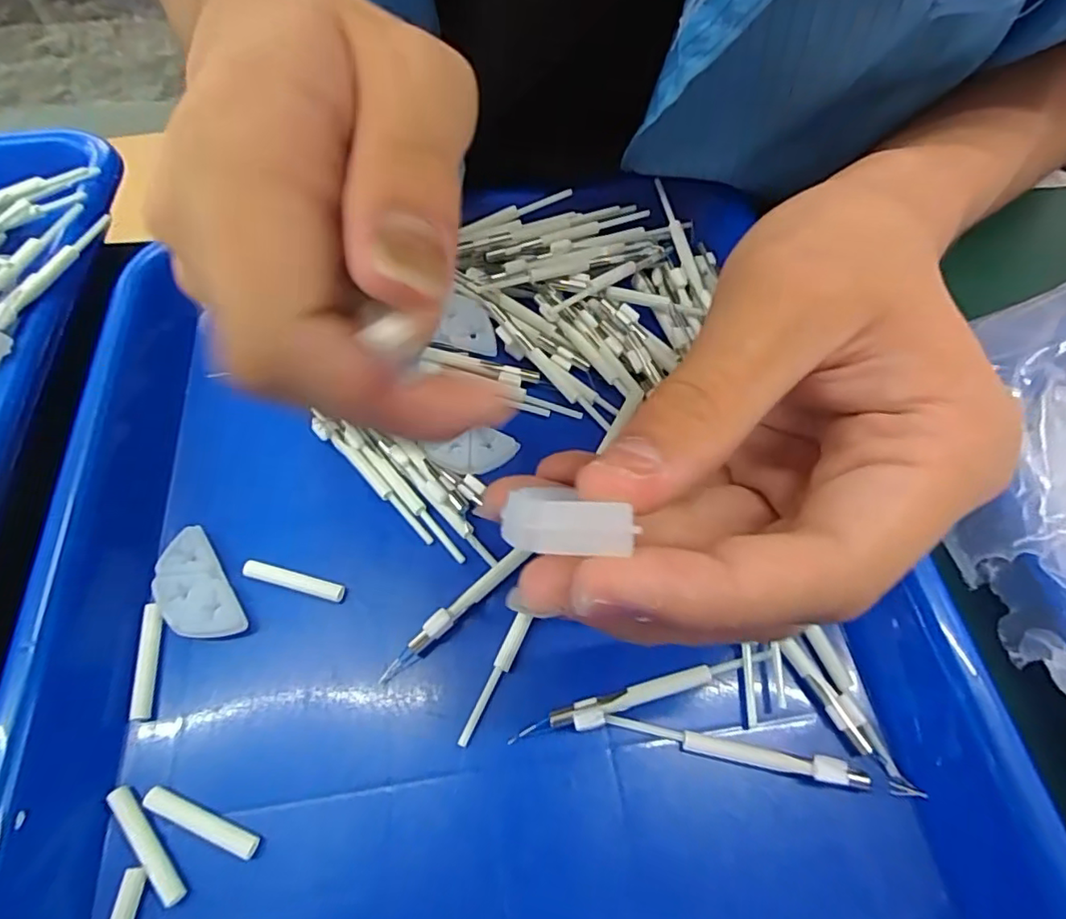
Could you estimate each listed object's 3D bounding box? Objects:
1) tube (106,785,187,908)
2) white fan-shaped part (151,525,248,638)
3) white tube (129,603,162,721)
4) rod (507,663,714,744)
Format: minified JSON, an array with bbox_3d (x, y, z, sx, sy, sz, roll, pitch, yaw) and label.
[{"bbox_3d":[-0.102,0.101,0.153,0.006,0.005,0.034,-39,67,-18],"label":"tube"},{"bbox_3d":[-0.107,0.042,0.183,0.020,0.007,0.039,-33,65,-15],"label":"white fan-shaped part"},{"bbox_3d":[-0.117,0.060,0.175,0.005,0.004,0.033,-7,62,-2],"label":"white tube"},{"bbox_3d":[0.023,0.070,0.165,0.058,0.005,0.007,-14,62,-6],"label":"rod"}]

